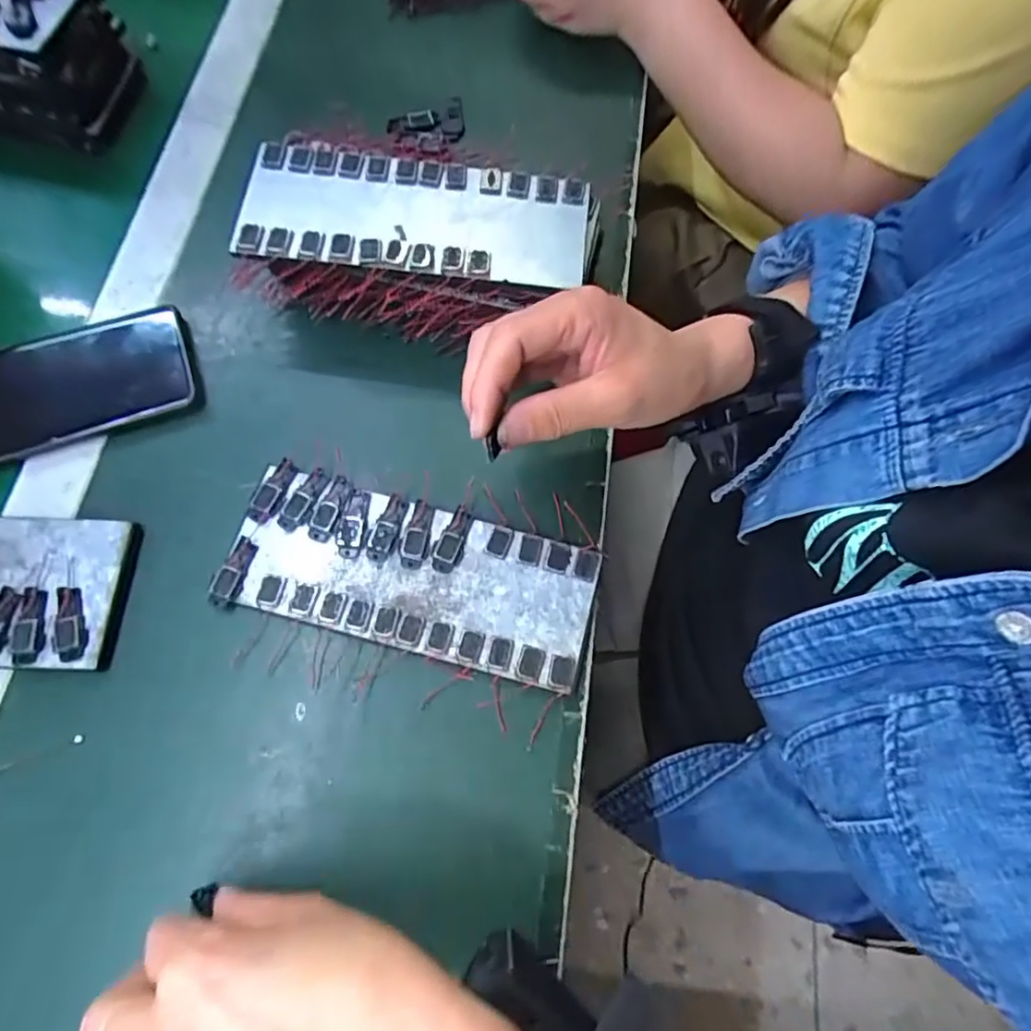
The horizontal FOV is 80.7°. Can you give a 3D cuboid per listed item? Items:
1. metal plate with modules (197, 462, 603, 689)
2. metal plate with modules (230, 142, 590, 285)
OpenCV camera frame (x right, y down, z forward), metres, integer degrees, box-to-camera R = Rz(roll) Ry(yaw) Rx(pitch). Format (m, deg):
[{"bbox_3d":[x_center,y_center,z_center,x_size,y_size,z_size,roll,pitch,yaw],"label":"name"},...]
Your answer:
[{"bbox_3d":[-0.057,0.032,0.339,0.197,0.011,0.081,15,71,3],"label":"metal plate with modules"},{"bbox_3d":[-0.057,-0.178,0.359,0.199,0.012,0.077,6,71,0],"label":"metal plate with modules"}]

